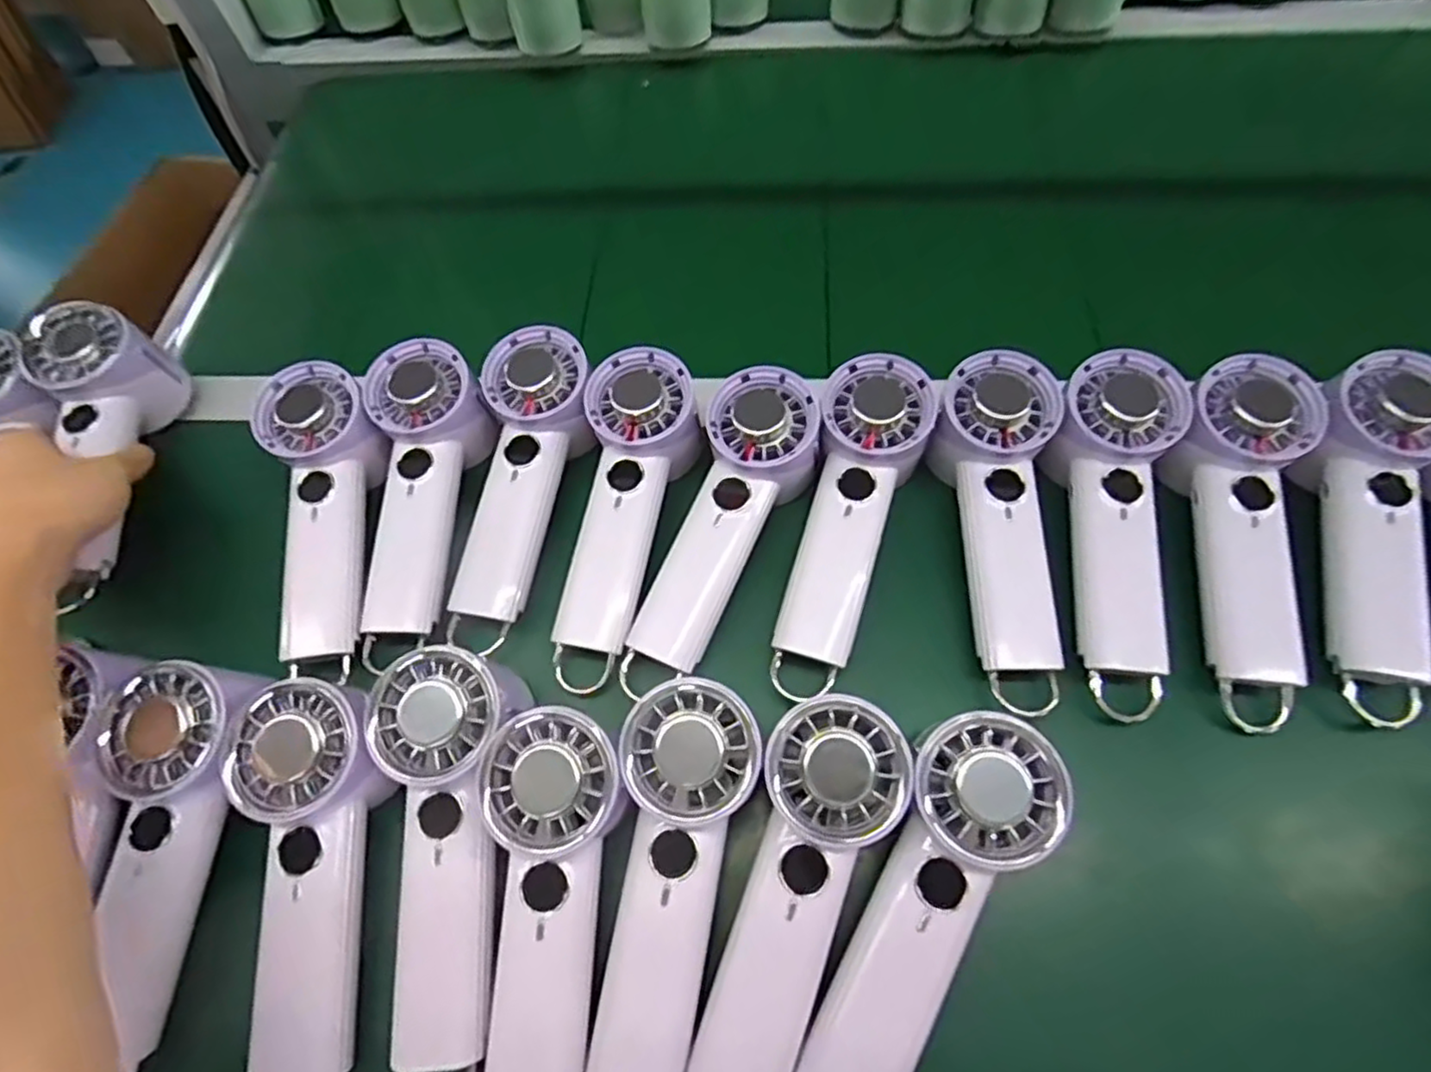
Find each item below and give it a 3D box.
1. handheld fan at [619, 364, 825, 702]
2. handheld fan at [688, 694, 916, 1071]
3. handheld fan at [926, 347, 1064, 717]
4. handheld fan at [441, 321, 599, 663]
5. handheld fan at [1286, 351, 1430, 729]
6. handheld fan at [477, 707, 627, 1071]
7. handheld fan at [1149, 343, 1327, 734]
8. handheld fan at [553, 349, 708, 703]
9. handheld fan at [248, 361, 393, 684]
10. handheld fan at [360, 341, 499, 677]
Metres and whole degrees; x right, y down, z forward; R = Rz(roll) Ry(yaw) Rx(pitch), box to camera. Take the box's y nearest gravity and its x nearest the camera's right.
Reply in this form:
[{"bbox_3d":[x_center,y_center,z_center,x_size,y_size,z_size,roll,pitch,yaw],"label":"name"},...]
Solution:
[{"bbox_3d":[0.003,-0.003,0.389,0.065,0.040,0.194,24,82,15],"label":"handheld fan"},{"bbox_3d":[0.032,0.163,0.297,0.057,0.028,0.188,18,86,13],"label":"handheld fan"},{"bbox_3d":[0.161,-0.004,0.387,0.062,0.047,0.197,-2,79,3],"label":"handheld fan"},{"bbox_3d":[-0.117,-0.030,0.411,0.064,0.039,0.194,9,80,8],"label":"handheld fan"},{"bbox_3d":[0.354,-0.002,0.364,0.065,0.050,0.197,6,85,7],"label":"handheld fan"},{"bbox_3d":[-0.074,0.175,0.302,0.060,0.033,0.190,1,81,4],"label":"handheld fan"},{"bbox_3d":[0.286,0.000,0.369,0.066,0.040,0.199,3,84,5],"label":"handheld fan"},{"bbox_3d":[-0.052,-0.013,0.396,0.064,0.037,0.188,10,79,9],"label":"handheld fan"},{"bbox_3d":[-0.227,-0.014,0.406,0.064,0.036,0.178,-9,79,-1],"label":"handheld fan"},{"bbox_3d":[-0.176,-0.025,0.417,0.066,0.043,0.182,1,79,4],"label":"handheld fan"}]

